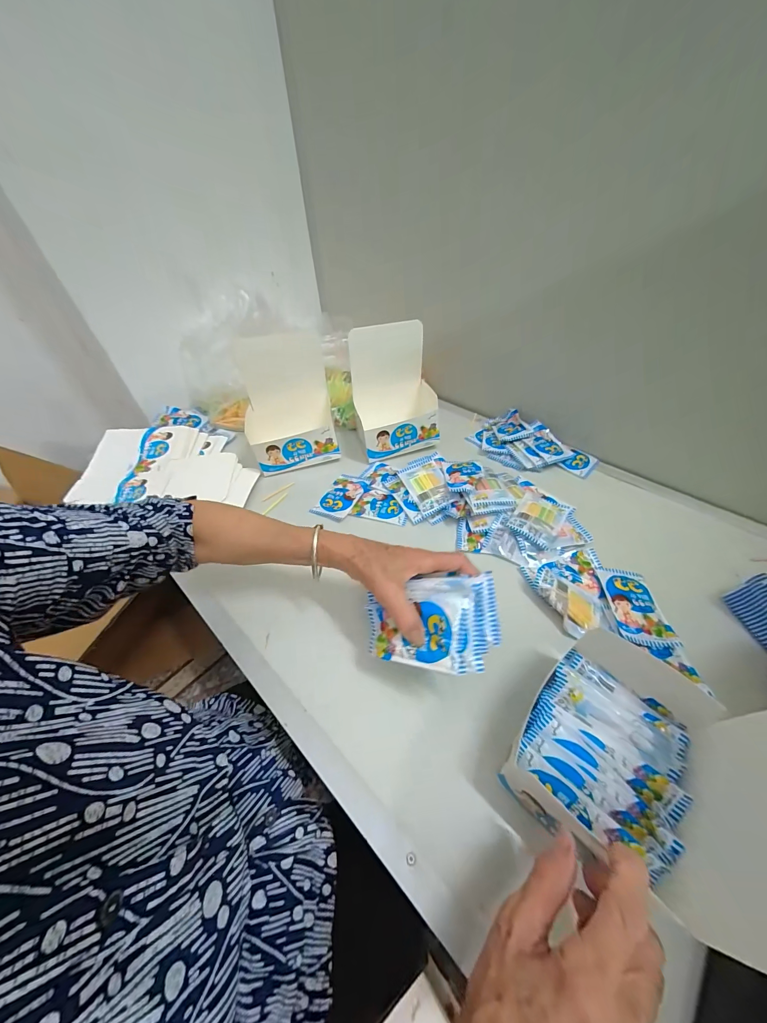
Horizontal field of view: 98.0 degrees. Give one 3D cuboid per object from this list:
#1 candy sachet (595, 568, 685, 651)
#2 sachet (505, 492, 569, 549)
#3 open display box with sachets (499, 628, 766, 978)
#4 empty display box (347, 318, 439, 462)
[{"bbox_3d":[0.302,0.112,0.400,0.059,0.008,0.100,4,48,6],"label":"candy sachet"},{"bbox_3d":[0.225,0.008,0.482,0.062,0.015,0.090,28,54,25],"label":"sachet"},{"bbox_3d":[0.184,0.154,0.231,0.119,0.158,0.151,34,57,28],"label":"open display box with sachets"},{"bbox_3d":[0.025,-0.222,0.606,0.146,0.184,0.163,-9,48,-6],"label":"empty display box"}]

